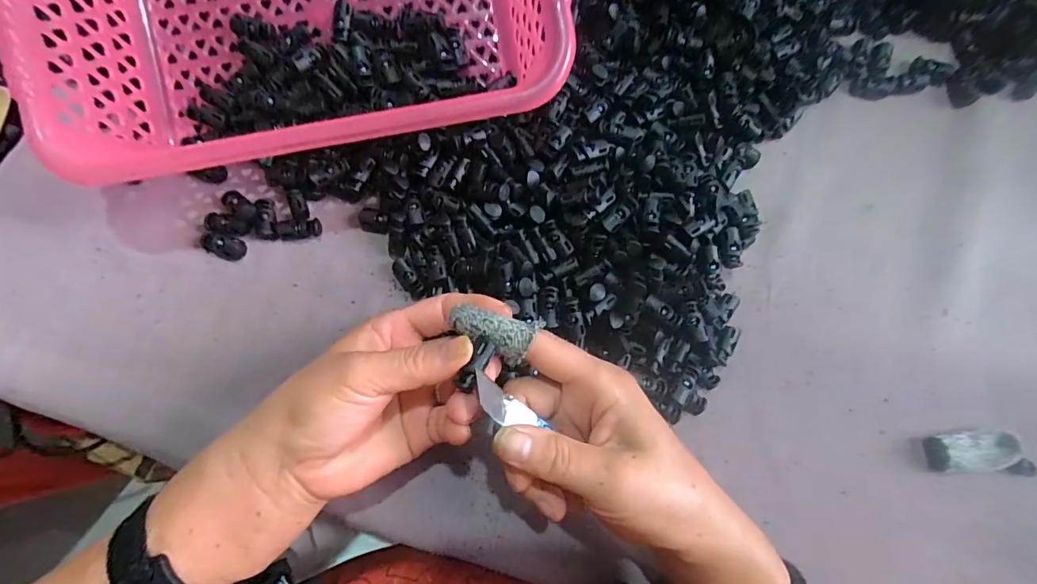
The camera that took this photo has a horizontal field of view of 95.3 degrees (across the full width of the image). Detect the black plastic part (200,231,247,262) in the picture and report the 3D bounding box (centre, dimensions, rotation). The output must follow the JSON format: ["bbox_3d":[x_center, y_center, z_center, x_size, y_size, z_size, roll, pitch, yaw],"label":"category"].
[{"bbox_3d":[-0.202,-0.032,0.321,0.027,0.009,0.016,21,78,3],"label":"black plastic part"}]

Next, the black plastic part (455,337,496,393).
[{"bbox_3d":[-0.020,0.035,0.223,0.009,0.006,0.026,31,76,5],"label":"black plastic part"}]

